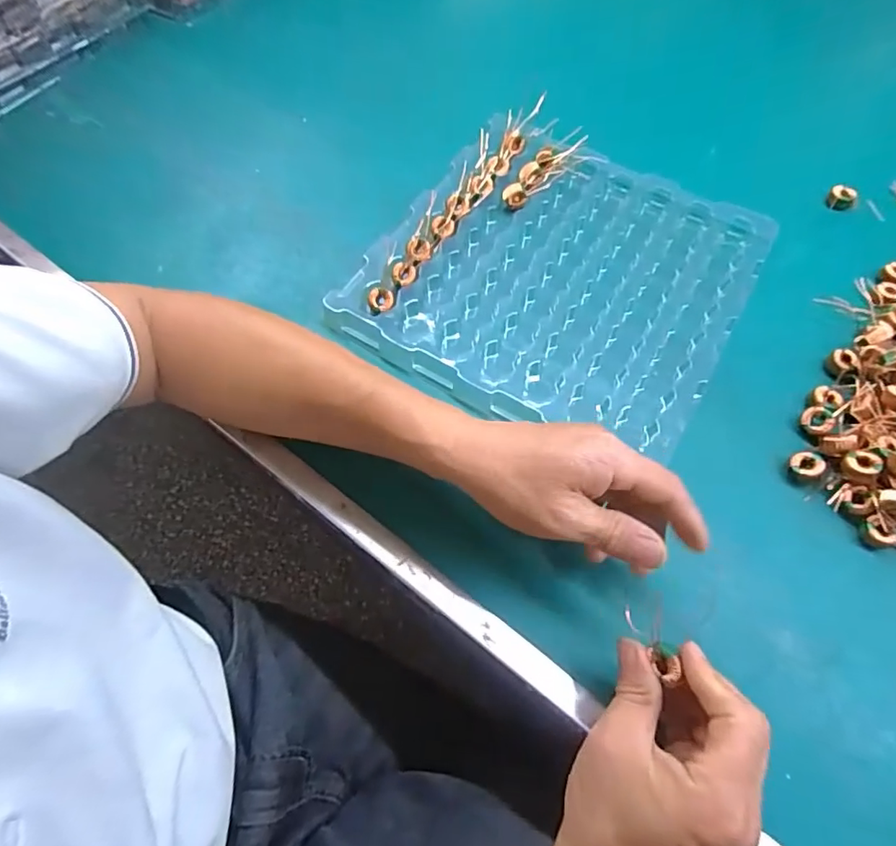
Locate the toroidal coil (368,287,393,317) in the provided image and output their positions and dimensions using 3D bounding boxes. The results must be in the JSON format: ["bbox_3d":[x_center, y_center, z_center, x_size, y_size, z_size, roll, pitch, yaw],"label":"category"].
[{"bbox_3d":[-0.054,-0.099,0.429,0.021,0.005,0.023,0,65,-1],"label":"toroidal coil"}]

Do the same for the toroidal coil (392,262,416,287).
[{"bbox_3d":[-0.037,-0.124,0.446,0.019,0.006,0.021,-6,66,-4],"label":"toroidal coil"}]

